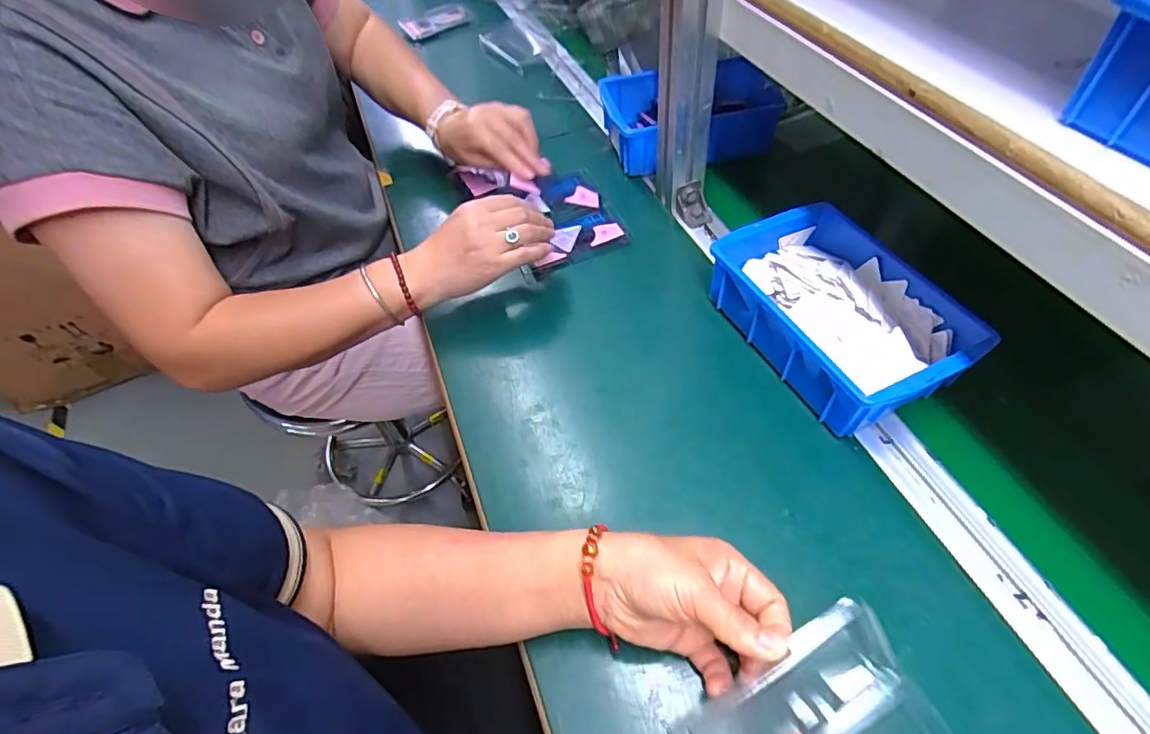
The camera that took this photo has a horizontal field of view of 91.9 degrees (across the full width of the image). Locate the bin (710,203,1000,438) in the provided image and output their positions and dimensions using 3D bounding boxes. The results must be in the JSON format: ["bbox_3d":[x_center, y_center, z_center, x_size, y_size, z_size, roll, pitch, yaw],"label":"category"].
[{"bbox_3d":[0.228,-0.045,0.482,0.140,0.075,0.196,-23,55,-13],"label":"bin"}]

